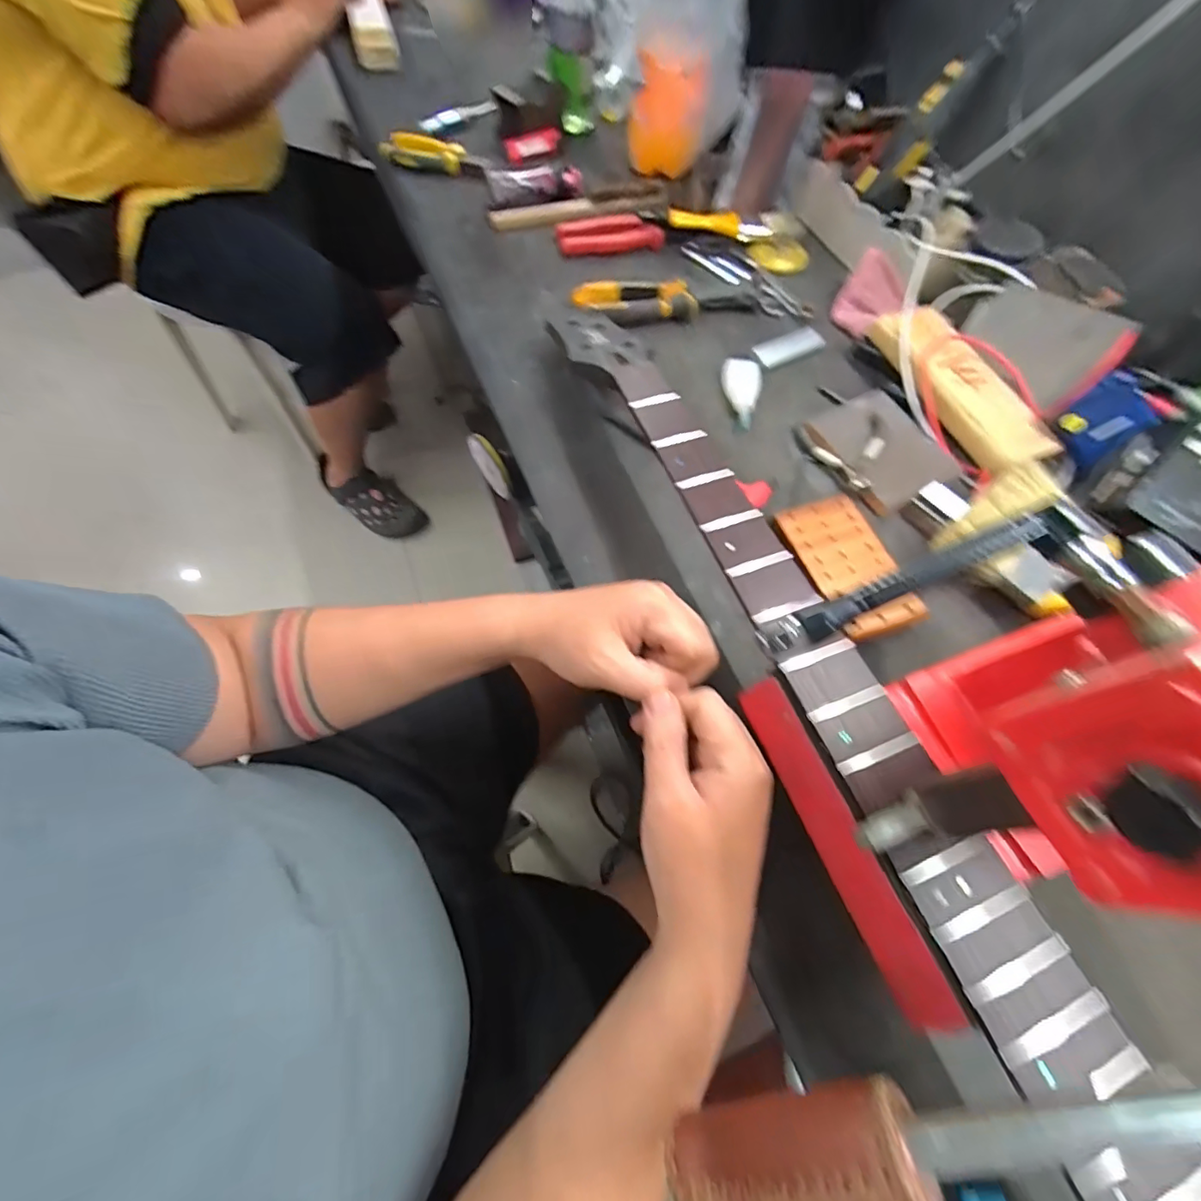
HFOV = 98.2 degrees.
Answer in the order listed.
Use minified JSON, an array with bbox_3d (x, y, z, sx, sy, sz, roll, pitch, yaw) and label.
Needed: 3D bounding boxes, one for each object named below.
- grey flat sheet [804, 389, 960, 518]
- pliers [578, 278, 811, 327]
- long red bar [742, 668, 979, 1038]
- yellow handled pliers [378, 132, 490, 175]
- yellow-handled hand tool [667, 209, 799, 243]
[{"bbox_3d":[0.264,-0.142,0.496,0.097,0.025,0.115,-27,67,-16],"label":"grey flat sheet"},{"bbox_3d":[0.102,-0.333,0.578,0.255,0.027,0.064,-8,64,-7],"label":"pliers"},{"bbox_3d":[0.136,0.135,0.295,0.022,0.029,0.187,-20,66,-13],"label":"long red bar"},{"bbox_3d":[-0.224,-0.595,0.687,0.136,0.030,0.042,11,63,3],"label":"yellow handled pliers"},{"bbox_3d":[0.163,-0.465,0.642,0.157,0.024,0.022,4,63,-1],"label":"yellow-handled hand tool"}]

